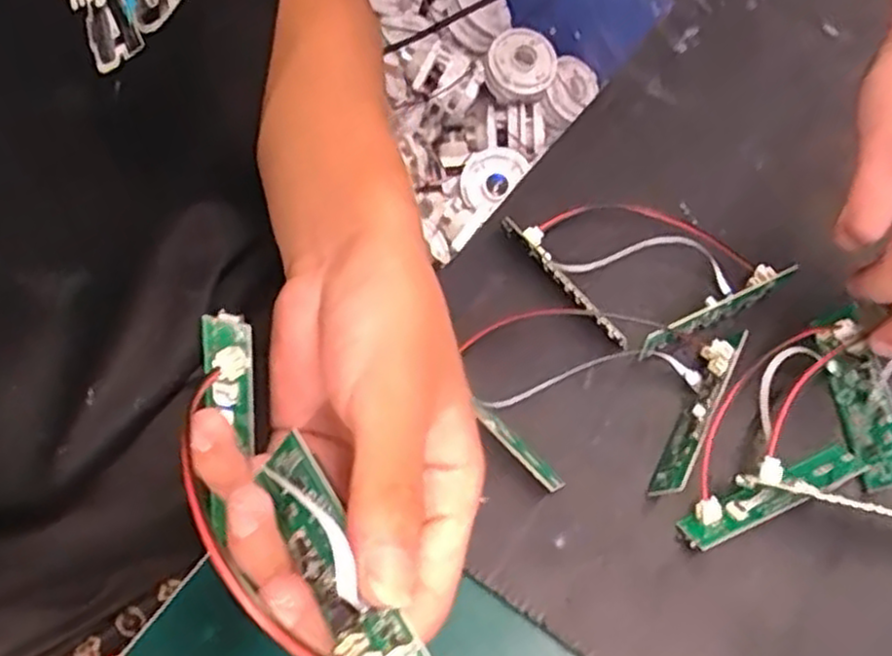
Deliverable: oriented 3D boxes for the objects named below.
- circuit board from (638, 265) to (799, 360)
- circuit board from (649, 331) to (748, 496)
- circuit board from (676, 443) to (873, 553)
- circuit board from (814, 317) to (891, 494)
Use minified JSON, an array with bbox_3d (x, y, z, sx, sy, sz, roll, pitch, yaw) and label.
[{"bbox_3d":[0.121,-0.008,0.343,0.077,0.018,0.011,-29,64,-15],"label":"circuit board"},{"bbox_3d":[0.106,0.036,0.323,0.014,0.019,0.078,25,63,14],"label":"circuit board"},{"bbox_3d":[0.133,0.067,0.310,0.082,0.012,0.016,-21,63,-12],"label":"circuit board"},{"bbox_3d":[0.177,0.031,0.323,0.007,0.023,0.070,12,56,-28],"label":"circuit board"}]

